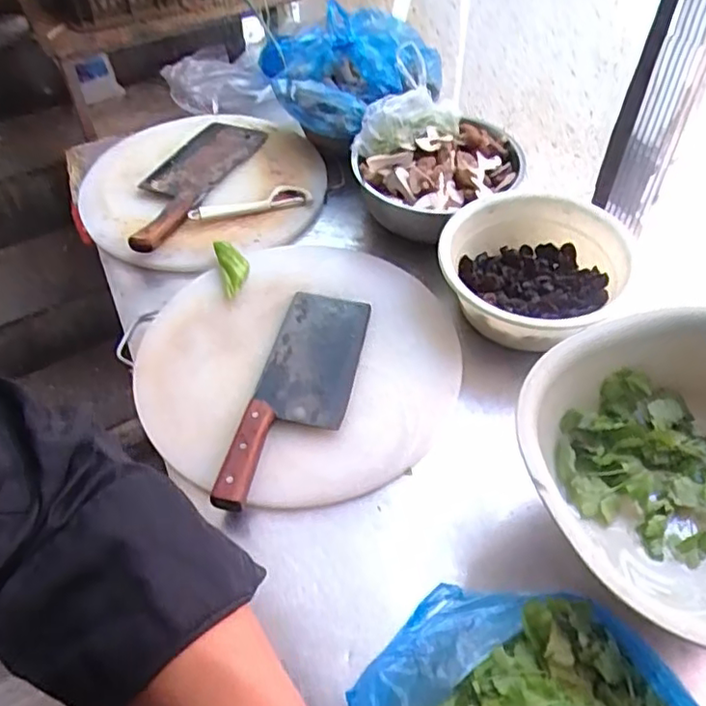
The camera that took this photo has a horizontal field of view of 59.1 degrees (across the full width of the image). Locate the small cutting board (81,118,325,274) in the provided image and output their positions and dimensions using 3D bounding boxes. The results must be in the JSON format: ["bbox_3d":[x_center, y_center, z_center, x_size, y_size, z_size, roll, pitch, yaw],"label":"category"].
[{"bbox_3d":[-0.224,-0.258,0.935,0.359,0.040,0.365,14,48,12],"label":"small cutting board"}]

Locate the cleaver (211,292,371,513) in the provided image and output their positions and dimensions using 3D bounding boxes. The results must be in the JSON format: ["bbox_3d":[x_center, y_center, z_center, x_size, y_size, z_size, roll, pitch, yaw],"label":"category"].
[{"bbox_3d":[-0.054,0.039,0.670,0.098,0.035,0.296,9,52,9],"label":"cleaver"}]

